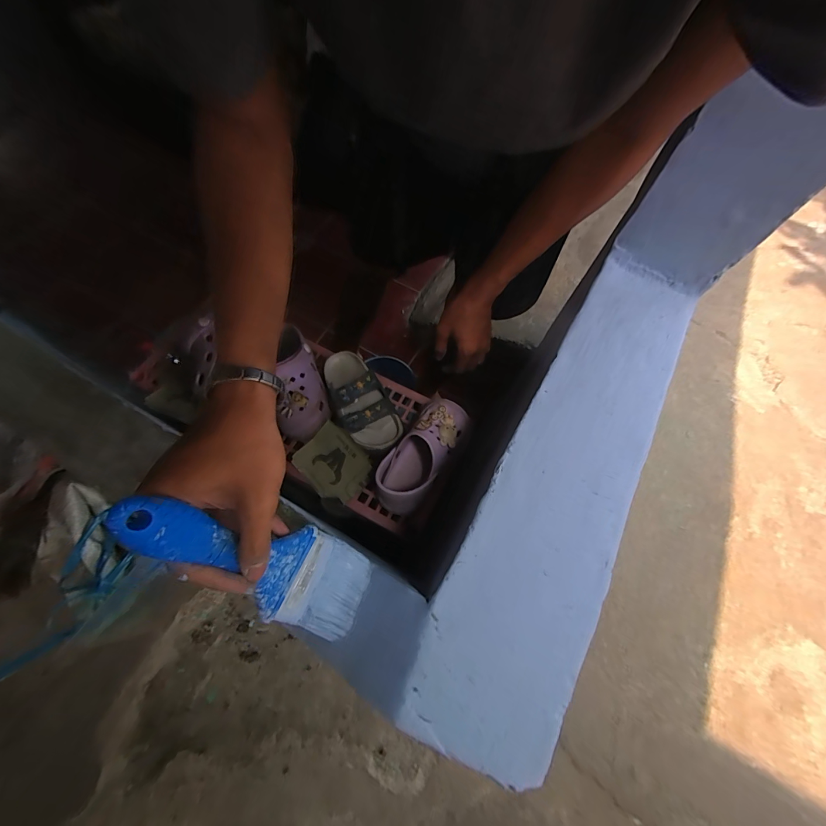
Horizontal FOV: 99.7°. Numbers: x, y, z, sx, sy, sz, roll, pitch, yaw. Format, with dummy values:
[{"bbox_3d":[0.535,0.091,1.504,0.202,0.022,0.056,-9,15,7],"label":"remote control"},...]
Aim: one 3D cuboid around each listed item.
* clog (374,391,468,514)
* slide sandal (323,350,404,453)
[{"bbox_3d":[0.010,0.056,0.512,0.077,0.054,0.182,31,70,11],"label":"clog"},{"bbox_3d":[-0.089,-0.026,0.546,0.089,0.053,0.186,-29,71,-13],"label":"slide sandal"}]

